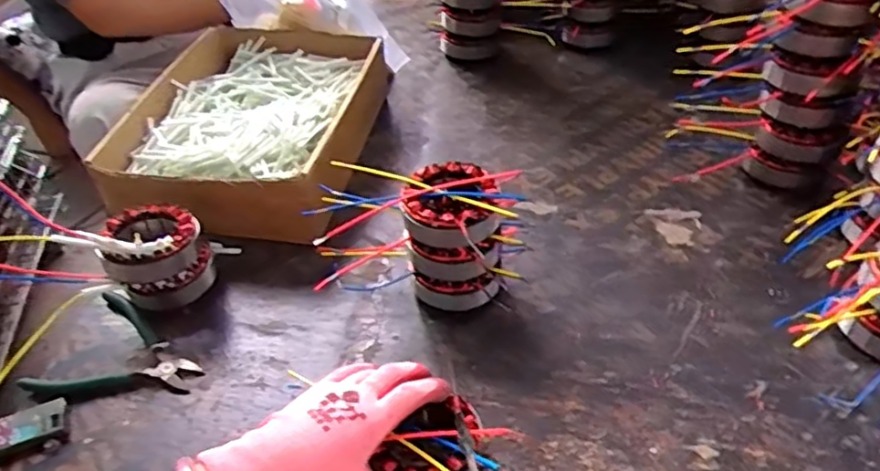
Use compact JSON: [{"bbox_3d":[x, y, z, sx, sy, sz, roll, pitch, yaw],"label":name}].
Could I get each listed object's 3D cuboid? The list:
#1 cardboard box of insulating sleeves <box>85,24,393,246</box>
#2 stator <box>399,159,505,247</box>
[{"bbox_3d":[-0.230,-0.131,0.824,0.284,0.099,0.348,2,44,8],"label":"cardboard box of insulating sleeves"},{"bbox_3d":[0.009,-0.022,0.594,0.085,0.047,0.089,-3,44,3],"label":"stator"}]

